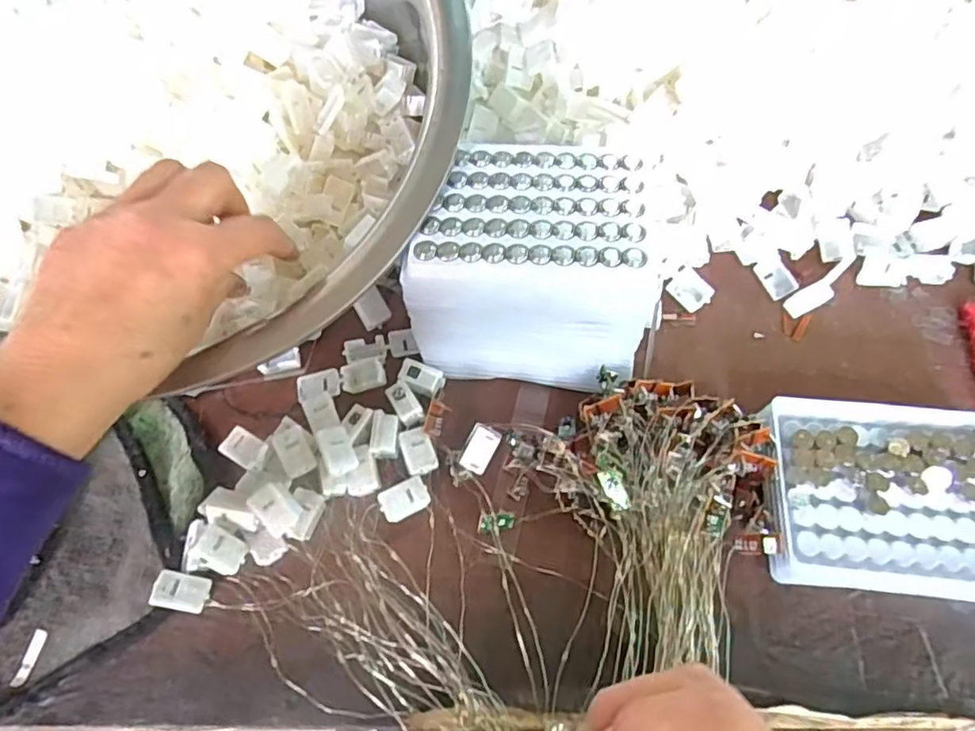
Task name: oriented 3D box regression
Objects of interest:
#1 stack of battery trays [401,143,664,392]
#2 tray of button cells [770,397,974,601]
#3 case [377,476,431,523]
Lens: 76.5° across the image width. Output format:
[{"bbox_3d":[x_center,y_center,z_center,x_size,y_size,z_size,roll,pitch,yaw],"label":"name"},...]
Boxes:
[{"bbox_3d":[0.028,-0.056,0.361,0.135,0.096,0.098,5,63,5],"label":"stack of battery trays"},{"bbox_3d":[0.221,0.071,0.336,0.132,0.029,0.101,4,65,4],"label":"tray of button cells"},{"bbox_3d":[-0.047,0.077,0.352,0.027,0.007,0.018,-24,66,-9],"label":"case"}]

